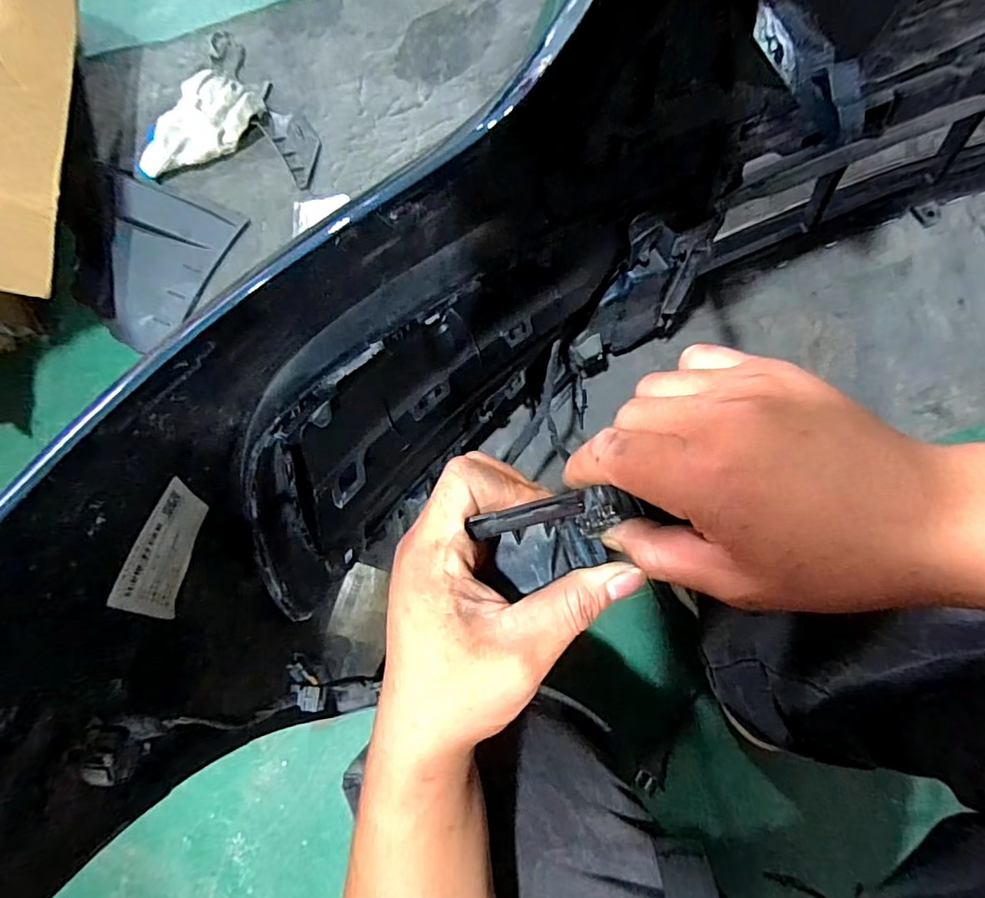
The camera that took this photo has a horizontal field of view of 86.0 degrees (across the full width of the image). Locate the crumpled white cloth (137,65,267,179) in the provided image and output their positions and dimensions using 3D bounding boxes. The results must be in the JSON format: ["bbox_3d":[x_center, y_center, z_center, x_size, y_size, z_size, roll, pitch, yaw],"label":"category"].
[{"bbox_3d":[-0.383,-0.418,0.682,0.177,0.040,0.081,-44,84,-6],"label":"crumpled white cloth"}]

